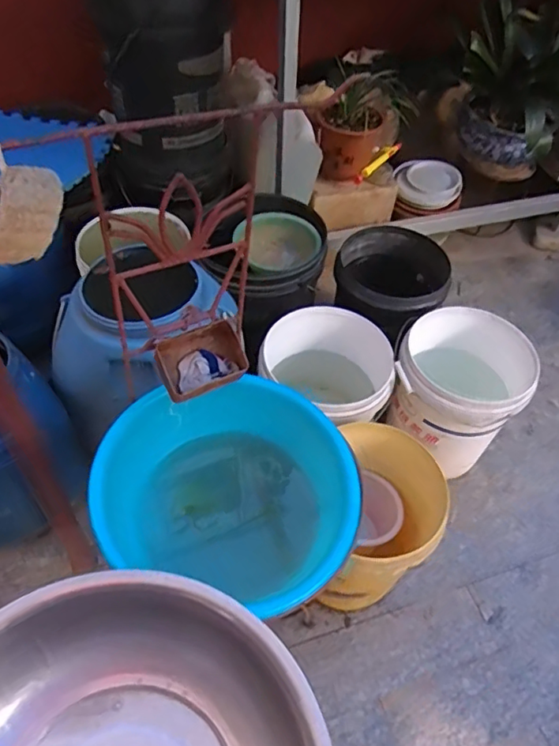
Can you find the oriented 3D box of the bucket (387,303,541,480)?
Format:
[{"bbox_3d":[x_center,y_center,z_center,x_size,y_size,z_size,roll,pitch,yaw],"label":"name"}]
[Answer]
[{"bbox_3d":[0.429,0.042,1.389,0.276,0.321,0.347,17,52,8],"label":"bucket"}]

